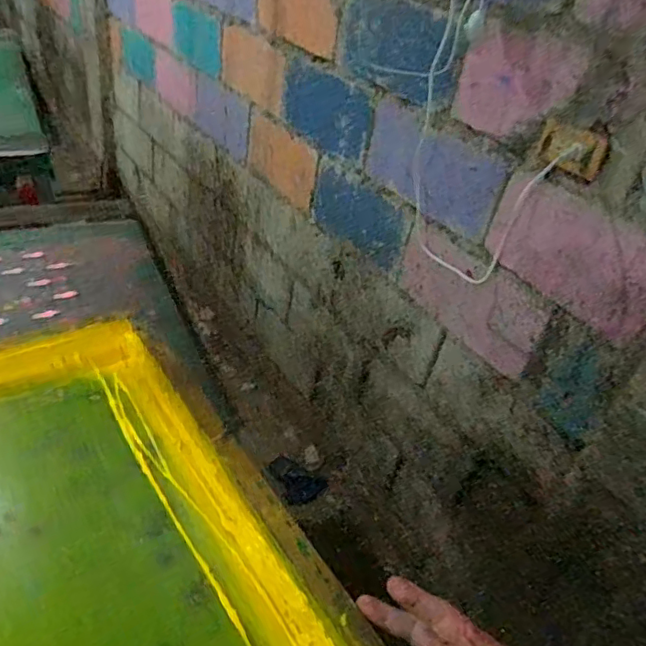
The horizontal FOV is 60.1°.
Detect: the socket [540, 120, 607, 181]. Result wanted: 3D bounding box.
[{"bbox_3d":[0.422,-0.294,0.947,0.034,0.074,0.111,-14,42,-31],"label":"socket"}]

